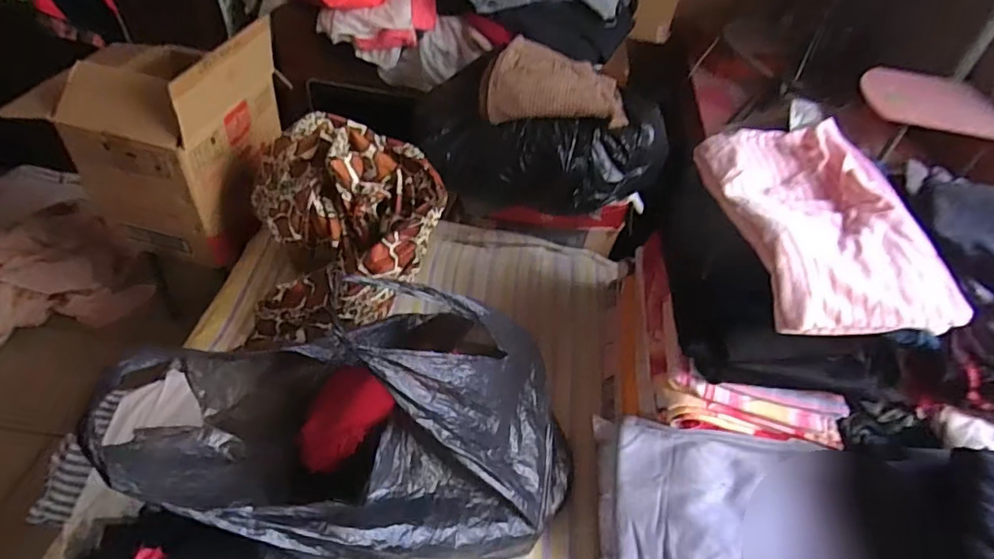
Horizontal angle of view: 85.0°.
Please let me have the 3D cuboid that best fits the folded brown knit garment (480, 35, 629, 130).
[{"bbox_3d":[0.120,-0.398,1.107,0.293,0.077,0.229,8,45,0],"label":"folded brown knit garment"}]

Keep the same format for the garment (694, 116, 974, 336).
[{"bbox_3d":[0.424,-0.095,0.731,0.229,0.072,0.382,2,45,-6],"label":"garment"}]

